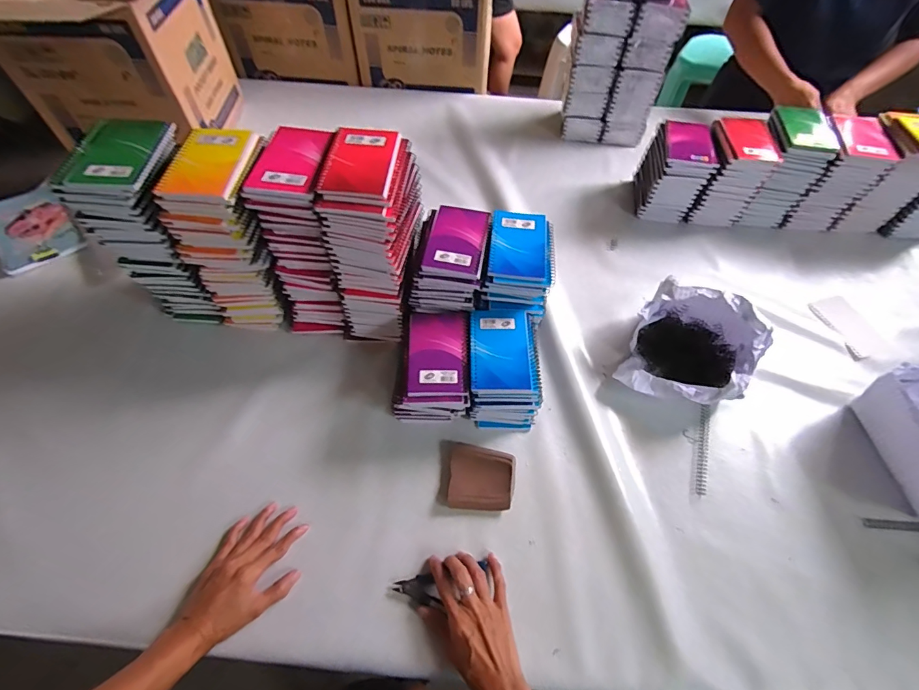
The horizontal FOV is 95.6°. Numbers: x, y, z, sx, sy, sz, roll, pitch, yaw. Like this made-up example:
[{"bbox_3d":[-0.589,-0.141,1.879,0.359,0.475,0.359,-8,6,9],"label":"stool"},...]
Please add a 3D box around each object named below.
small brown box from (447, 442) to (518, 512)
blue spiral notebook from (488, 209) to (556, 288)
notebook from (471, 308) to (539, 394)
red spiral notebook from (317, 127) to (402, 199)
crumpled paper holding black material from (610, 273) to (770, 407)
[{"bbox_3d":[0.033,0.186,0.584,0.091,0.020,0.085,4,58,2],"label":"small brown box"},{"bbox_3d":[0.094,-0.148,0.618,0.092,0.015,0.136,5,58,2],"label":"blue spiral notebook"},{"bbox_3d":[0.061,0.006,0.588,0.088,0.017,0.128,1,58,0],"label":"notebook"},{"bbox_3d":[-0.122,-0.229,0.520,0.082,0.009,0.127,3,58,1],"label":"red spiral notebook"},{"bbox_3d":[0.365,0.002,0.645,0.184,0.128,0.188,21,60,12],"label":"crumpled paper holding black material"}]

